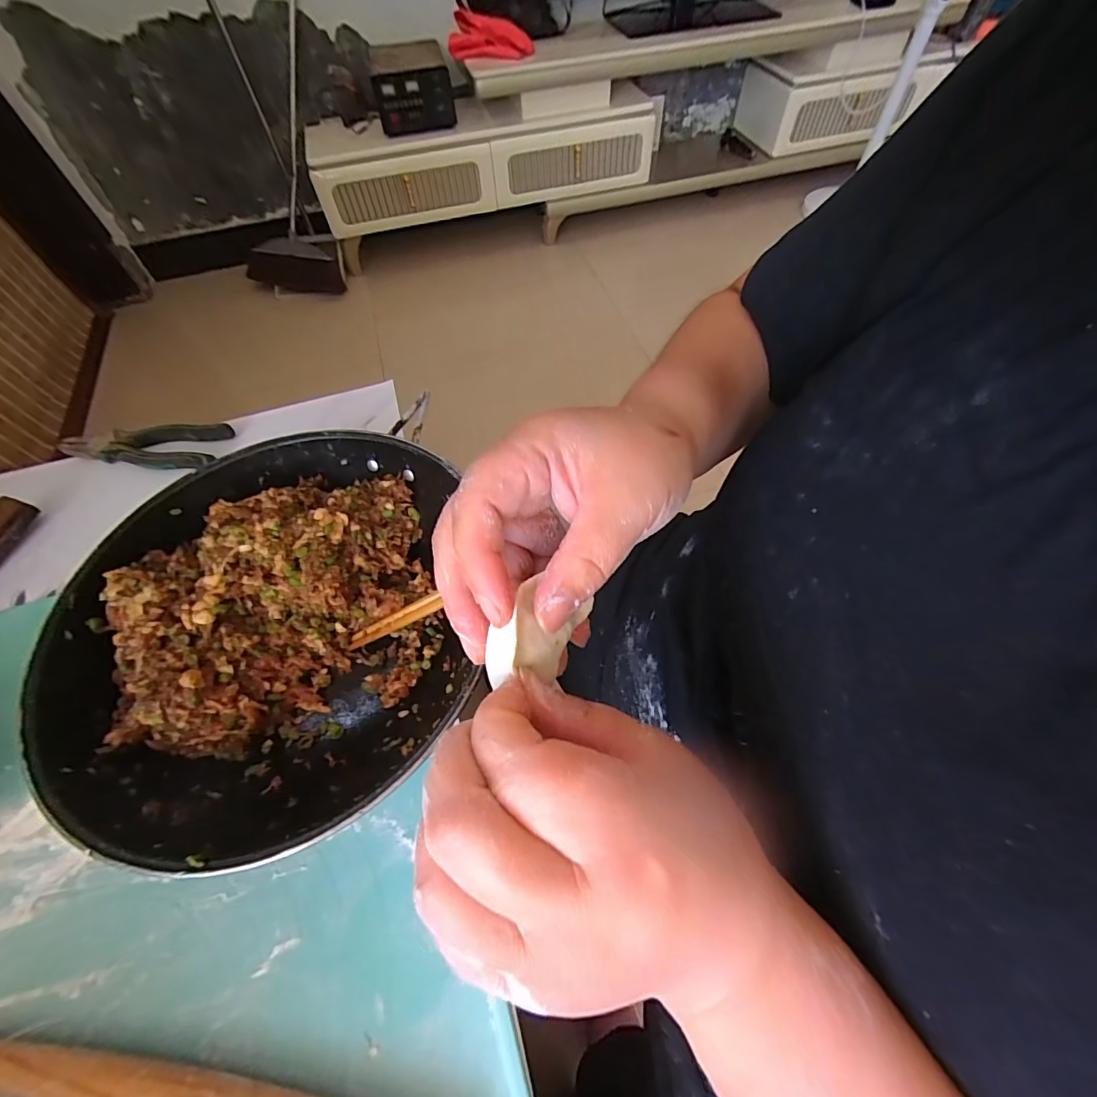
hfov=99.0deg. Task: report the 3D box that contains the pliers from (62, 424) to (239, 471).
[{"bbox_3d":[-0.460,-0.115,0.528,0.197,0.023,0.057,1,58,3],"label":"pliers"}]

